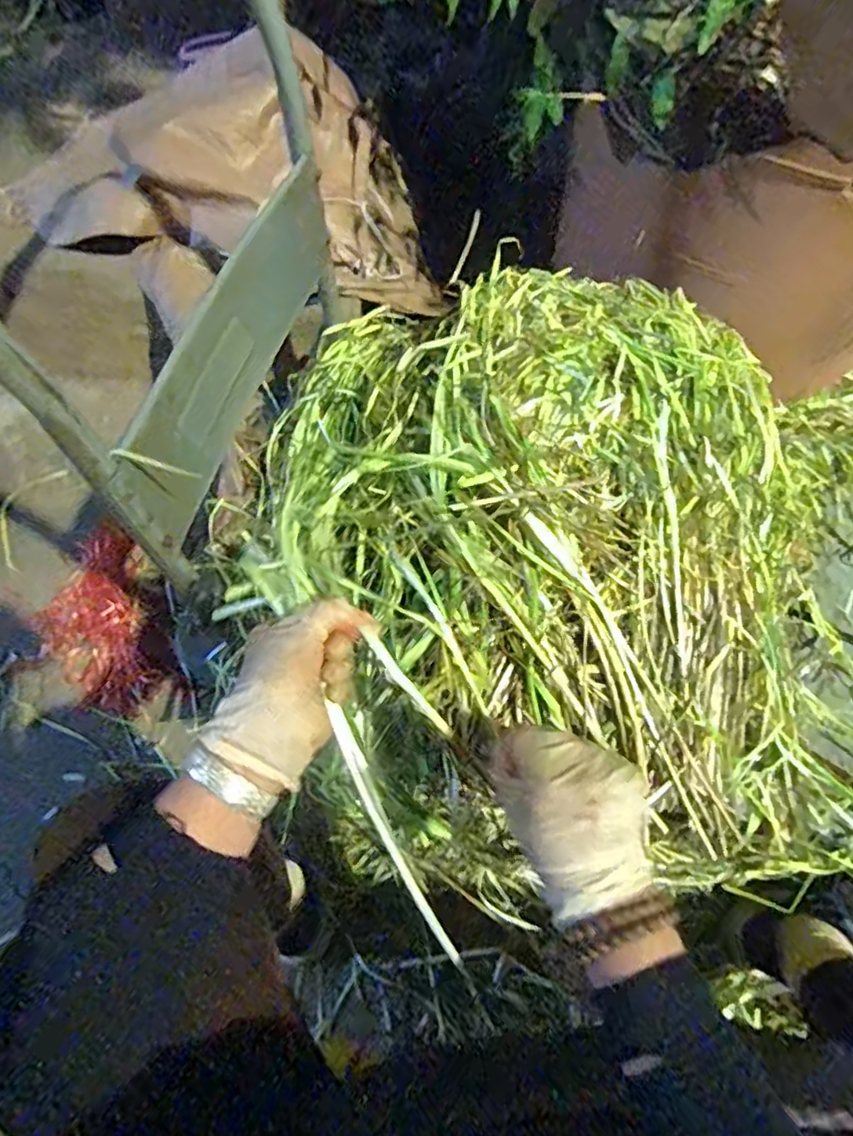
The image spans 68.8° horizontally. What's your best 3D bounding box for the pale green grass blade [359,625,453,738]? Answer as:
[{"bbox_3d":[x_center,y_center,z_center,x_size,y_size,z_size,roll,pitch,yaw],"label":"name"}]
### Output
[{"bbox_3d":[-0.013,0.088,0.465,0.010,0.010,0.097,-42,100,-20],"label":"pale green grass blade"}]

